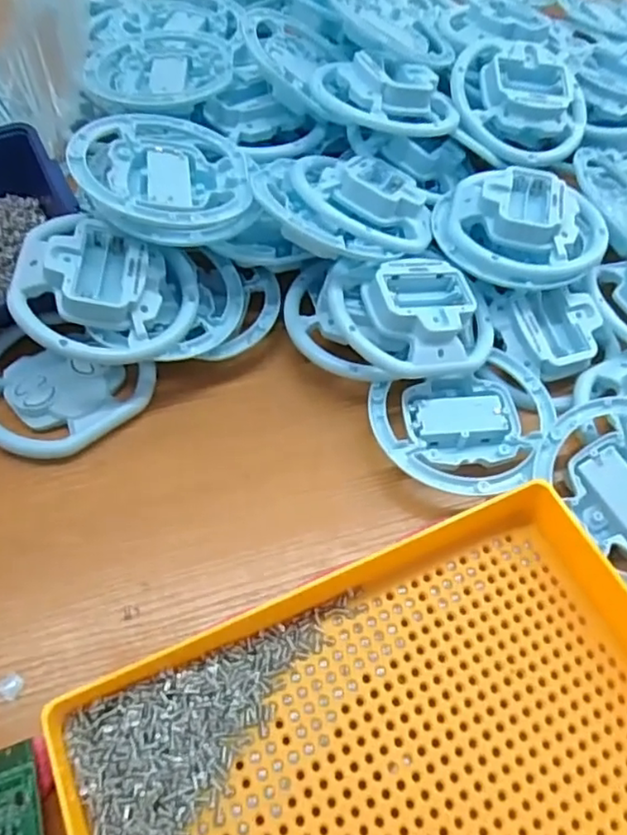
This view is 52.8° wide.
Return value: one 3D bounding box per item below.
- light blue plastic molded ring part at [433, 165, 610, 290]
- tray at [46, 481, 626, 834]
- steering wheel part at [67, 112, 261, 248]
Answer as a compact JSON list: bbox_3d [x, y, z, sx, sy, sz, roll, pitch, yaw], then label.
[{"bbox_3d":[0.132,-0.121,0.395,0.105,0.025,0.085,6,56,0],"label":"light blue plastic molded ring part"},{"bbox_3d":[0.039,0.137,0.262,0.262,0.034,0.157,-21,60,-17],"label":"tray"},{"bbox_3d":[-0.089,-0.140,0.374,0.098,0.028,0.098,-1,53,-17],"label":"steering wheel part"}]

